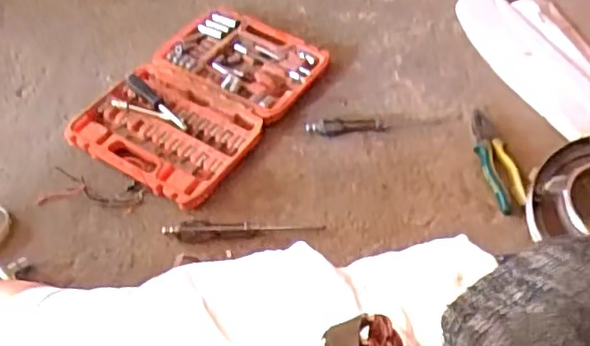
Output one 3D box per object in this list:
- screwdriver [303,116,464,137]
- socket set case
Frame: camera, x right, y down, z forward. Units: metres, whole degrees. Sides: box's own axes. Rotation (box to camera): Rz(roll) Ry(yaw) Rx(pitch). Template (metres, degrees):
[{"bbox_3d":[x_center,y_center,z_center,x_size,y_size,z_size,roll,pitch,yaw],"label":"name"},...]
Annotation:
[{"bbox_3d":[0.133,-0.076,0.957,0.234,0.017,0.031,-5,50,-7],"label":"screwdriver"},{"bbox_3d":[-0.138,-0.120,0.969,0.247,0.037,0.372,29,54,20],"label":"socket set case"}]

